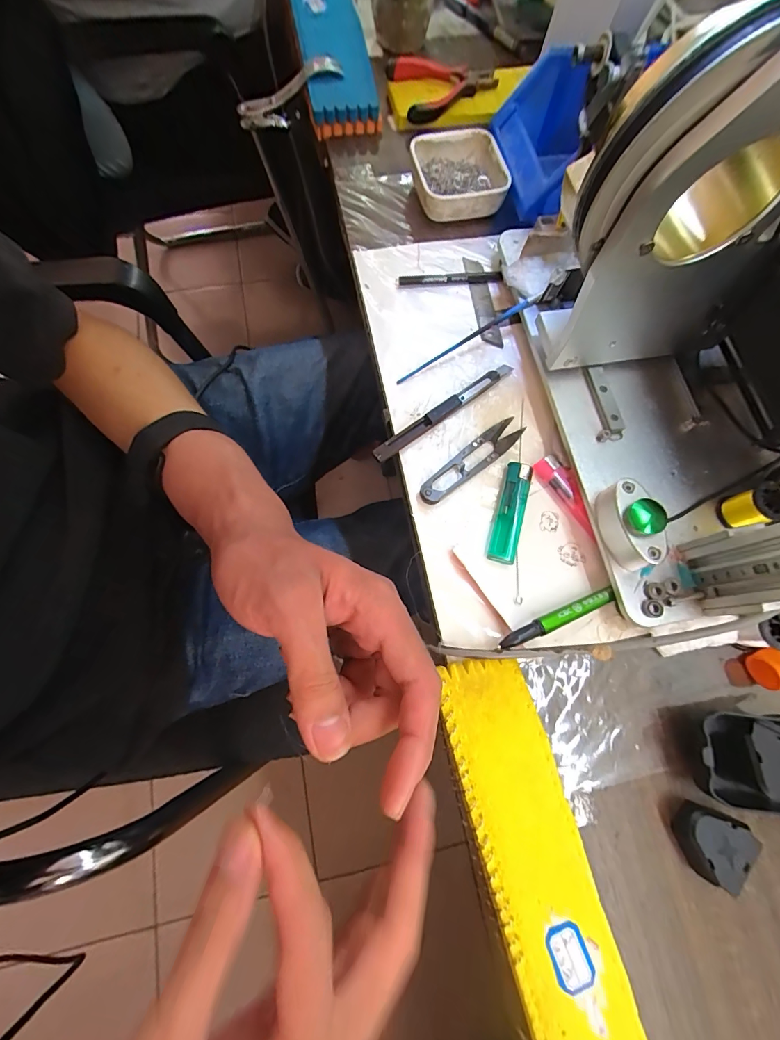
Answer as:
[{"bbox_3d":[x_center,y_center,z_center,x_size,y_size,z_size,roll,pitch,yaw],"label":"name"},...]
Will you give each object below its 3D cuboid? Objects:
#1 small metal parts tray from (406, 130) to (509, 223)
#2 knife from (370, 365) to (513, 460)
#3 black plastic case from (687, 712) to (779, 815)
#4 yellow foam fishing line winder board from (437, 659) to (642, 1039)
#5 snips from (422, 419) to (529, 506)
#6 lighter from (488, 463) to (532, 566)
[{"bbox_3d":[0.068,-0.339,0.396,0.084,0.031,0.098,-10,73,-5],"label":"small metal parts tray"},{"bbox_3d":[0.044,-0.090,0.325,0.142,0.011,0.012,-37,77,-13],"label":"knife"},{"bbox_3d":[0.250,0.153,0.250,0.106,0.028,0.051,9,72,1],"label":"black plastic case"},{"bbox_3d":[0.099,0.252,0.219,0.059,0.015,0.336,-14,73,-7],"label":"yellow foam fishing line winder board"},{"bbox_3d":[0.064,-0.048,0.313,0.103,0.010,0.022,-37,77,-13],"label":"snips"},{"bbox_3d":[0.091,-0.006,0.299,0.019,0.012,0.078,16,72,3],"label":"lighter"}]

